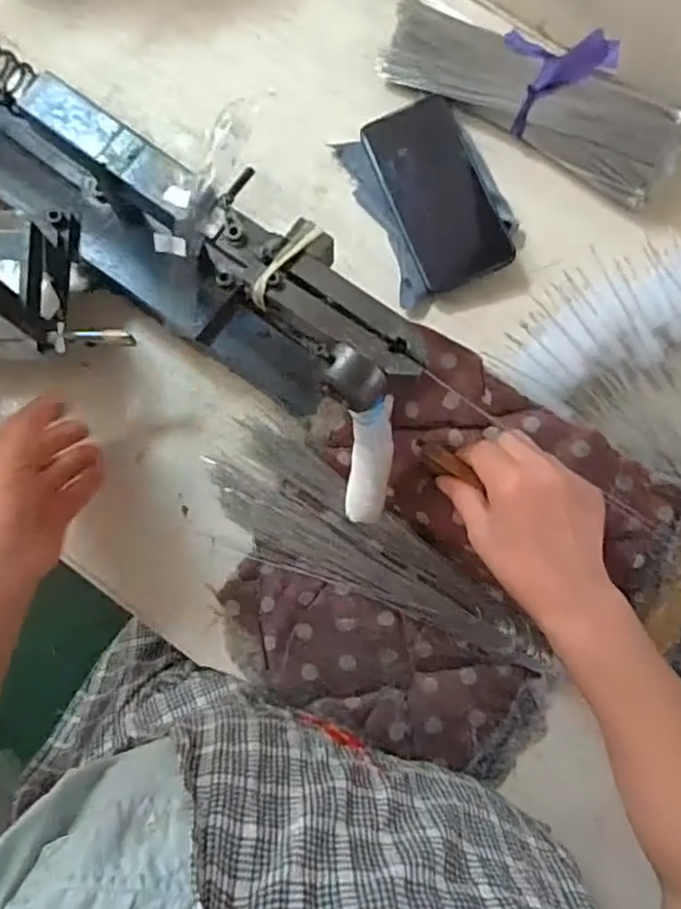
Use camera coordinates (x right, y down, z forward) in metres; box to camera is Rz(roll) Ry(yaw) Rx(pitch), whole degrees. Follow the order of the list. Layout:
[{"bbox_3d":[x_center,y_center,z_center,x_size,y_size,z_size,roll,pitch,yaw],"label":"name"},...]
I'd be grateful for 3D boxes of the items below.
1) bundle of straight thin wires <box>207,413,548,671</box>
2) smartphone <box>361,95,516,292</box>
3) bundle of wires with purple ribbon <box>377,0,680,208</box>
[{"bbox_3d":[0.020,0.081,0.486,0.283,0.012,0.080,37,84,9],"label":"bundle of straight thin wires"},{"bbox_3d":[0.080,-0.219,0.537,0.077,0.013,0.156,-22,86,5],"label":"smartphone"},{"bbox_3d":[0.160,-0.299,0.527,0.254,0.064,0.074,31,82,3],"label":"bundle of wires with purple ribbon"}]

